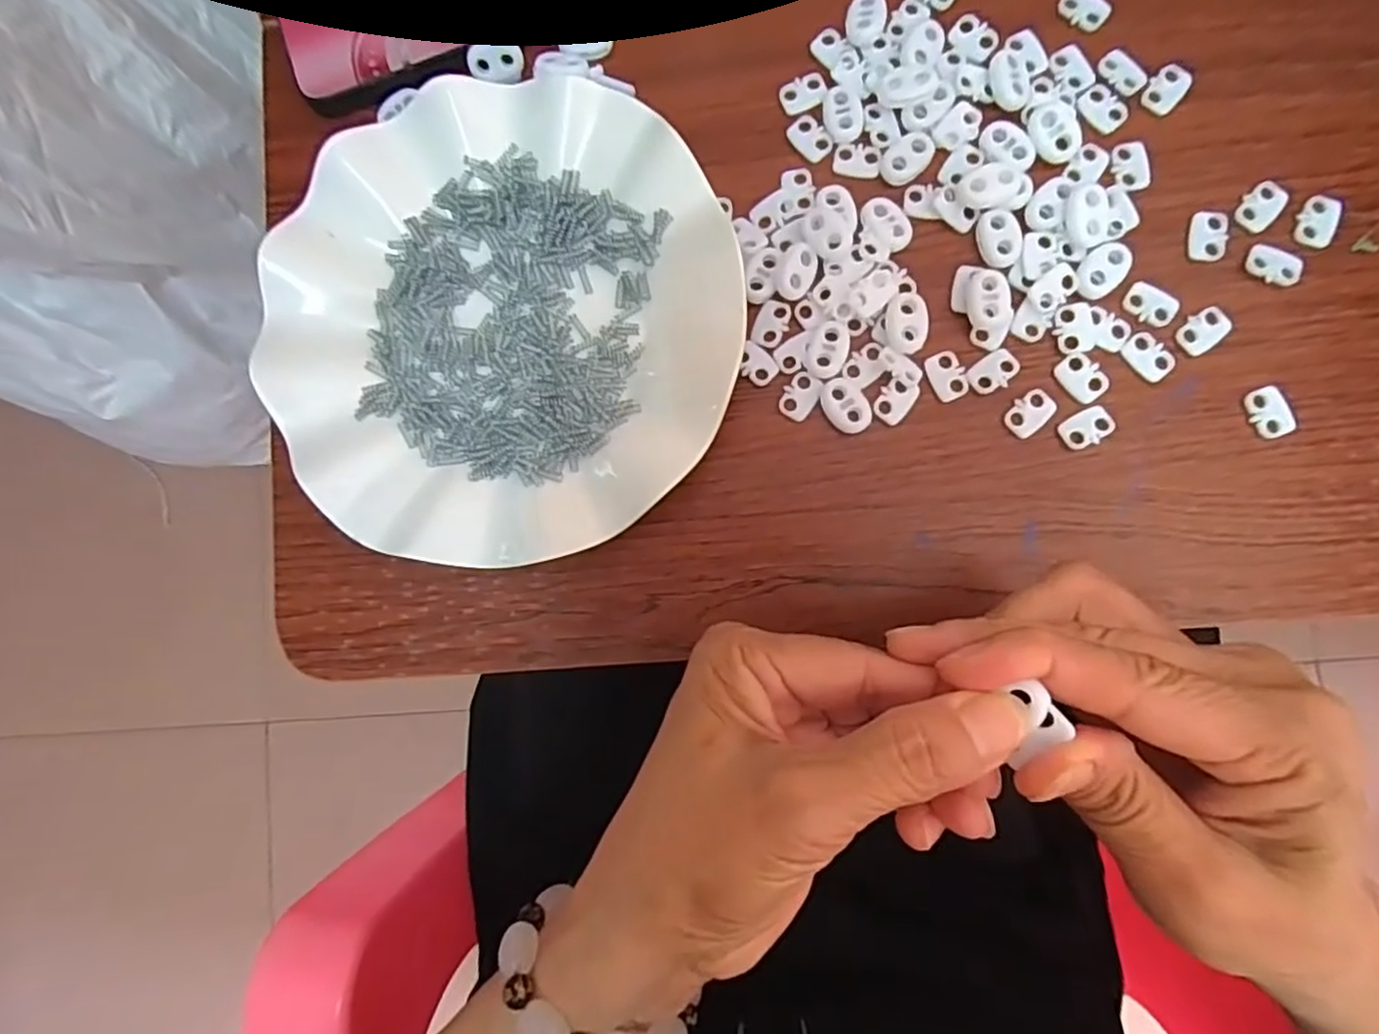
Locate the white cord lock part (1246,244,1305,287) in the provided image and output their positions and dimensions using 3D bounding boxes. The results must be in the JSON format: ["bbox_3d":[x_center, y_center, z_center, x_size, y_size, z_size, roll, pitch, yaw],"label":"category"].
[{"bbox_3d":[0.219,-0.095,0.253,0.019,0.004,0.013,28,90,6],"label":"white cord lock part"}]

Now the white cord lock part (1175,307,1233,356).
[{"bbox_3d":[0.193,-0.070,0.253,0.018,0.004,0.013,-38,84,2],"label":"white cord lock part"}]

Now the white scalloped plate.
[{"bbox_3d":[-0.073,-0.077,0.267,0.179,0.023,0.183,4,87,5],"label":"white scalloped plate"}]

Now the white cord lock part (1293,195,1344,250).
[{"bbox_3d":[0.235,-0.110,0.253,0.012,0.004,0.020,18,88,6],"label":"white cord lock part"}]

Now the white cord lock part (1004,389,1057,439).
[{"bbox_3d":[0.130,-0.040,0.257,0.013,0.004,0.018,43,91,6],"label":"white cord lock part"}]

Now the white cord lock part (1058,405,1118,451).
[{"bbox_3d":[0.150,-0.034,0.255,0.019,0.004,0.013,-29,85,3],"label":"white cord lock part"}]

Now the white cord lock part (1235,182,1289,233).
[{"bbox_3d":[0.216,-0.117,0.255,0.012,0.004,0.019,40,91,6],"label":"white cord lock part"}]

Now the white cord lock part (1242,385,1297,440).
[{"bbox_3d":[0.214,-0.039,0.250,0.014,0.004,0.019,-13,86,4],"label":"white cord lock part"}]

